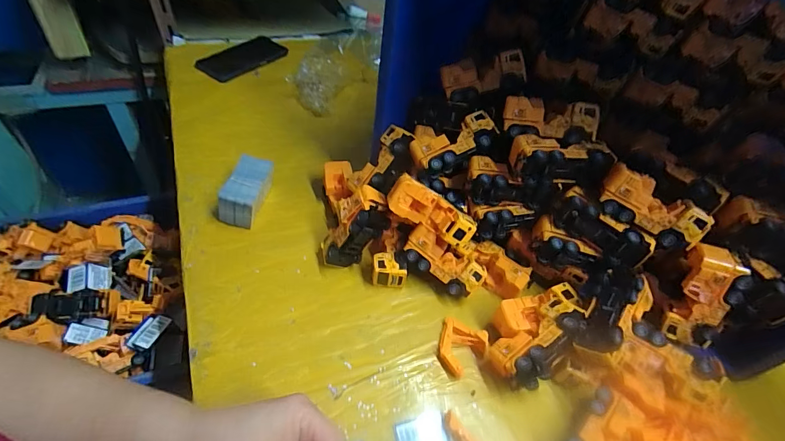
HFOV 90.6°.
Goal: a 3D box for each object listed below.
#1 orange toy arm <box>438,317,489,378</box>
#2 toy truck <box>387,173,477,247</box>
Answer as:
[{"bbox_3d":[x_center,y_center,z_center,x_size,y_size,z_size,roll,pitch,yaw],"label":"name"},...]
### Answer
[{"bbox_3d":[0.070,0.132,0.406,0.051,0.019,0.050,4,48,-5],"label":"orange toy arm"},{"bbox_3d":[0.039,-0.008,0.409,0.098,0.037,0.032,31,48,-20],"label":"toy truck"}]

